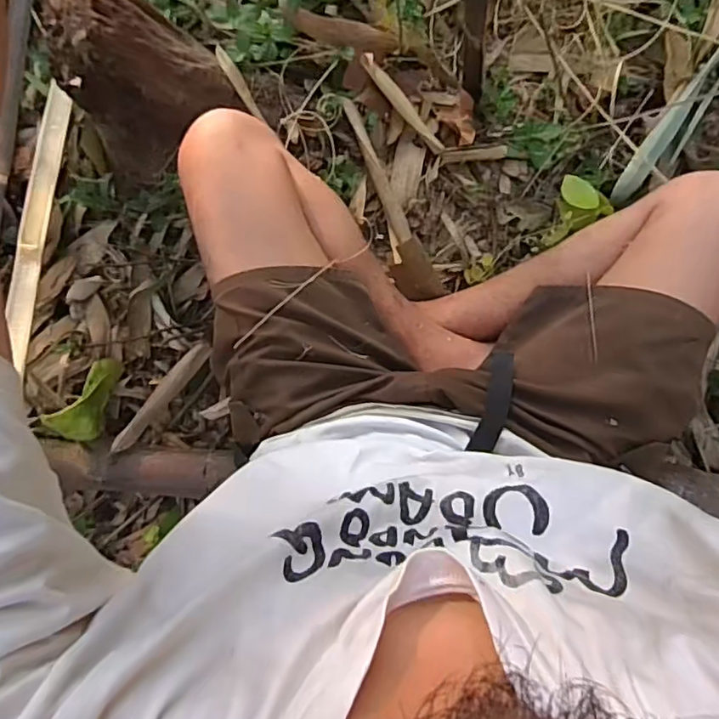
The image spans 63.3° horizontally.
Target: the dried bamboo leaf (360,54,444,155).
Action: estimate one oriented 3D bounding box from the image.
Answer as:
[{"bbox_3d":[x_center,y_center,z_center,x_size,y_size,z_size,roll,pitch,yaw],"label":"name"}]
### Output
[{"bbox_3d":[0.058,-0.342,0.785,0.018,0.019,0.158,-42,102,5],"label":"dried bamboo leaf"}]

